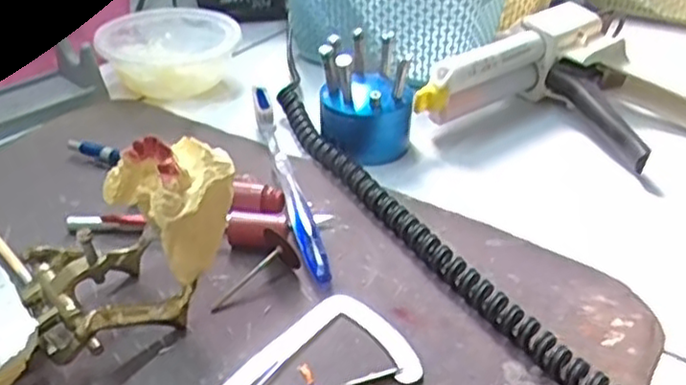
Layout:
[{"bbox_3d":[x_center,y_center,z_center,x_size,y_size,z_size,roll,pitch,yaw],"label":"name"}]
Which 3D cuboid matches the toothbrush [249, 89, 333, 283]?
[{"bbox_3d":[-0.034,-0.012,0.407,0.011,0.021,0.184,-8,35,-13],"label":"toothbrush"}]

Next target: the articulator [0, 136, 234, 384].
[{"bbox_3d":[-0.119,0.033,0.287,0.073,0.074,0.153,30,43,35],"label":"articulator"}]

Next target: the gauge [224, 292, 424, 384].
[{"bbox_3d":[-0.021,0.069,0.299,0.098,0.005,0.058,-11,36,-17],"label":"gauge"}]

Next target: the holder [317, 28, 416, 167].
[{"bbox_3d":[0.015,-0.063,0.446,0.058,0.066,0.059,4,34,3],"label":"holder"}]

